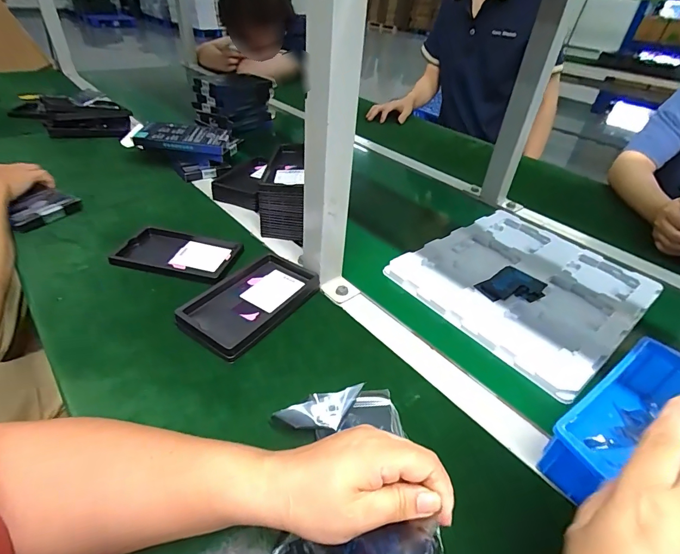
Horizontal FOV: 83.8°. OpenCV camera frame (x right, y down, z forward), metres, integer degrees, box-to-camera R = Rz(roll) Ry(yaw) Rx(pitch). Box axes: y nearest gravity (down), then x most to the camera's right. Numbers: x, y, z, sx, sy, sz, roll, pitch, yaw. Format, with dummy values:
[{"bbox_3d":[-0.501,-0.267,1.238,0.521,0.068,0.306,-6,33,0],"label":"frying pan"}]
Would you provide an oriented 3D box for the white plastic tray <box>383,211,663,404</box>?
[{"bbox_3d":[0.274,0.000,0.557,0.321,0.020,0.274,-25,47,-33],"label":"white plastic tray"}]

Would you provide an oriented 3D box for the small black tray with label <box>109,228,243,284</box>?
[{"bbox_3d":[-0.229,-0.033,0.542,0.154,0.009,0.095,11,38,6],"label":"small black tray with label"}]

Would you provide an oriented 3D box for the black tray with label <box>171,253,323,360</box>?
[{"bbox_3d":[-0.109,0.029,0.467,0.098,0.022,0.163,24,42,22],"label":"black tray with label"}]

